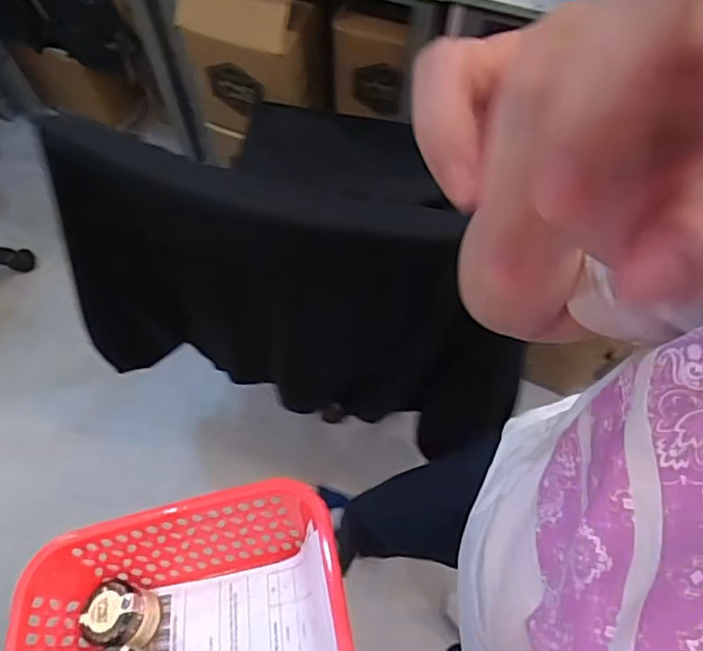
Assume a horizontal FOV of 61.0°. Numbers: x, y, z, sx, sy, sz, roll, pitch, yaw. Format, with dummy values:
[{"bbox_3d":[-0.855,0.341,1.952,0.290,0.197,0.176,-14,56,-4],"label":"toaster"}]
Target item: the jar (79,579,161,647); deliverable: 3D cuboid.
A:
[{"bbox_3d":[-0.168,0.211,0.435,0.050,0.040,0.040,16,73,23],"label":"jar"}]

